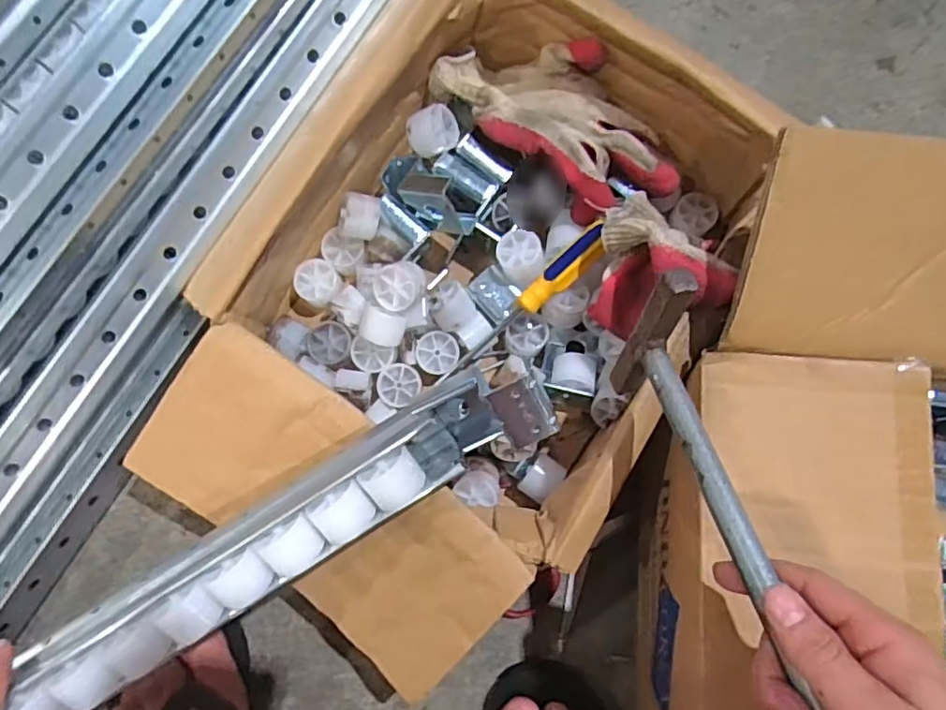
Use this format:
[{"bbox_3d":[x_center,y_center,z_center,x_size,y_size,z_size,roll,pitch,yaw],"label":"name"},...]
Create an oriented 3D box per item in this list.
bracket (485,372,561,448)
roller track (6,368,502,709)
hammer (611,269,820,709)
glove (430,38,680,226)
[{"bbox_3d":[0.030,0.032,0.369,0.033,0.022,0.039,-24,103,-2],"label":"bracket"},{"bbox_3d":[-0.361,0.270,0.377,0.880,0.049,0.050,-33,84,-1],"label":"roller track"},{"bbox_3d":[0.136,0.107,0.299,0.027,0.090,0.298,-14,63,-4],"label":"hammer"},{"bbox_3d":[0.068,-0.184,0.486,0.099,0.045,0.196,-42,85,-8],"label":"glove"}]

